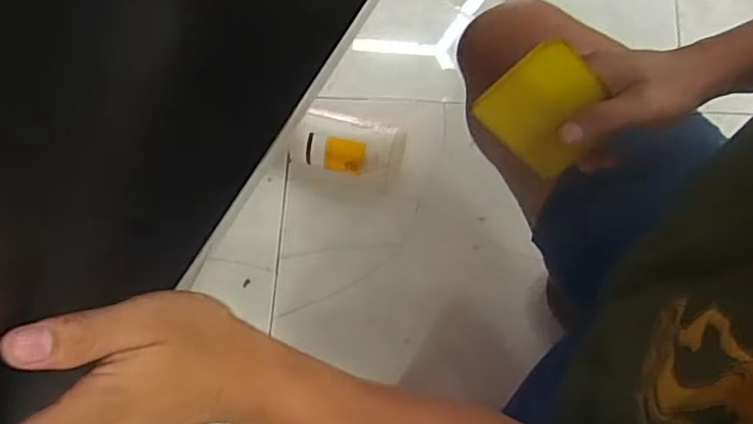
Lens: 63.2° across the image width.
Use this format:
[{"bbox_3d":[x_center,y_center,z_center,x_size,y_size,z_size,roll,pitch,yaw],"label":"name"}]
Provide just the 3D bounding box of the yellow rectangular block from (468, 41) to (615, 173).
[{"bbox_3d":[0.122,-0.069,0.426,0.072,0.095,0.006,-42,34,22],"label":"yellow rectangular block"}]

